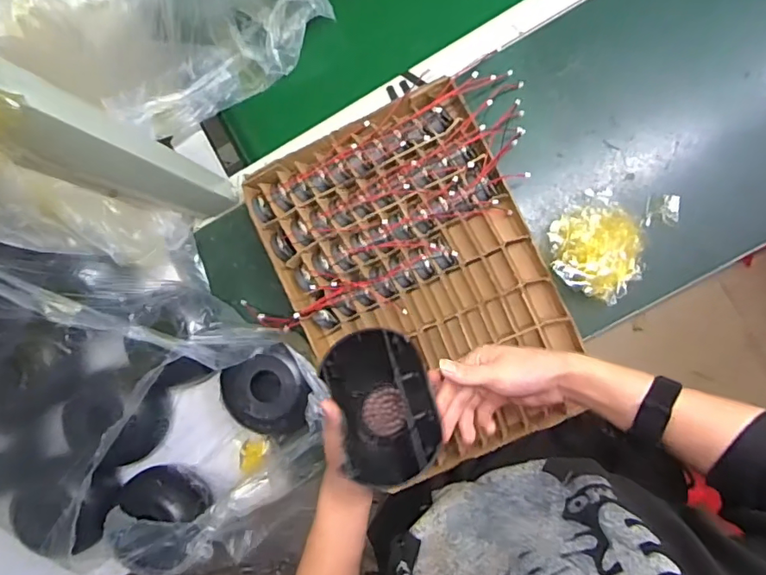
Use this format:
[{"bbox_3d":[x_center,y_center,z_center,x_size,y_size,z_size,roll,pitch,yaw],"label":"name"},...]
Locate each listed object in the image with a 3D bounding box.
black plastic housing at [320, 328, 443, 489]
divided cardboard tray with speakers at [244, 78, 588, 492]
[{"bbox_3d":[0.001,0.106,0.469,0.085,0.087,0.123,-18,86,6],"label":"black plastic housing"},{"bbox_3d":[0.036,-0.035,0.676,0.378,0.048,0.381,-26,86,6],"label":"divided cardboard tray with speakers"}]

